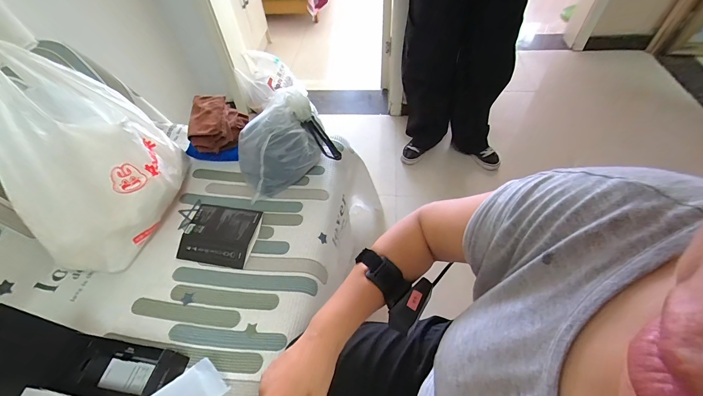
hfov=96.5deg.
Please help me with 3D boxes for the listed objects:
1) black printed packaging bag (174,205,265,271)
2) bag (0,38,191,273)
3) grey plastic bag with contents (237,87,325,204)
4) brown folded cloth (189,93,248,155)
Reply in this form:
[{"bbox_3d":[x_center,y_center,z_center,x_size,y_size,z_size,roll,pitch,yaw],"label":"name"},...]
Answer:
[{"bbox_3d":[-0.334,0.090,0.799,0.189,0.034,0.154,7,52,9],"label":"black printed packaging bag"},{"bbox_3d":[-0.590,-0.091,0.696,0.268,0.379,0.332,-15,52,-8],"label":"bag"},{"bbox_3d":[-0.198,-0.152,0.892,0.260,0.180,0.186,-23,54,-14],"label":"grey plastic bag with contents"},{"bbox_3d":[-0.405,-0.227,0.955,0.160,0.086,0.184,-11,52,-5],"label":"brown folded cloth"}]

